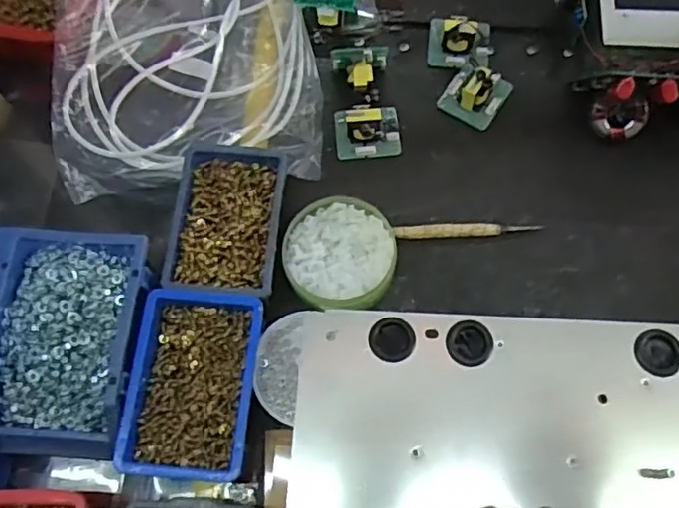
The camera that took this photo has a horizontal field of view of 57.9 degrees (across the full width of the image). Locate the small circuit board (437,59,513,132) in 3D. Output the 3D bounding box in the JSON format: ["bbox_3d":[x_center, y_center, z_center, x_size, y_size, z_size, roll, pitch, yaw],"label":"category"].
[{"bbox_3d":[0.143,-0.172,0.624,0.059,0.037,0.072,33,74,13],"label":"small circuit board"}]

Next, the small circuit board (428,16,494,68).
[{"bbox_3d":[0.129,-0.227,0.642,0.069,0.040,0.057,10,70,6],"label":"small circuit board"}]

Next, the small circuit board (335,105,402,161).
[{"bbox_3d":[0.028,-0.125,0.612,0.065,0.031,0.049,-6,69,0],"label":"small circuit board"}]

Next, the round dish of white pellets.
[{"bbox_3d":[0.001,0.002,0.561,0.097,0.038,0.101,-1,70,2],"label":"round dish of white pellets"}]

